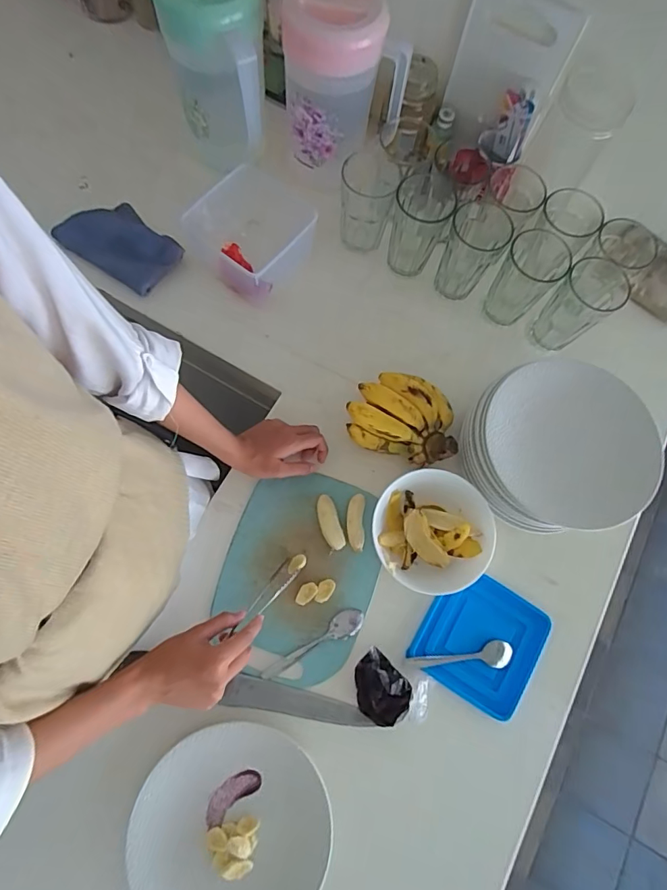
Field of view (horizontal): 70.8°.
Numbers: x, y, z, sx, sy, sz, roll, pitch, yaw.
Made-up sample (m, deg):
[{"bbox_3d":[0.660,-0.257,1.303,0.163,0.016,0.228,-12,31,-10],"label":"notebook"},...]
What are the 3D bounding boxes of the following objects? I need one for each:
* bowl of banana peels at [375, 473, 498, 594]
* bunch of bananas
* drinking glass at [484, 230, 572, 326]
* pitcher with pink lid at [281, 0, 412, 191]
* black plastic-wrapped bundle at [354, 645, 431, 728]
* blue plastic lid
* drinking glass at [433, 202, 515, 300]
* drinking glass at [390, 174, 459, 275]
[{"bbox_3d":[0.122,0.107,0.573,0.143,0.048,0.135,1,73,-3],"label":"bowl of banana peels"},{"bbox_3d":[0.092,-0.038,0.601,0.135,0.058,0.103,18,73,2],"label":"bunch of bananas"},{"bbox_3d":[0.270,-0.231,0.654,0.076,0.114,0.084,32,74,6],"label":"drinking glass"},{"bbox_3d":[0.014,-0.460,0.616,0.151,0.190,0.105,10,73,-1],"label":"pitcher with pink lid"},{"bbox_3d":[0.062,0.279,0.524,0.085,0.034,0.064,30,74,5],"label":"black plastic-wrapped bundle"},{"bbox_3d":[0.178,0.233,0.566,0.140,0.009,0.135,33,74,4],"label":"blue plastic lid"},{"bbox_3d":[0.195,-0.269,0.658,0.076,0.120,0.076,19,73,2],"label":"drinking glass"},{"bbox_3d":[0.121,-0.302,0.658,0.073,0.117,0.079,1,73,-3],"label":"drinking glass"}]

